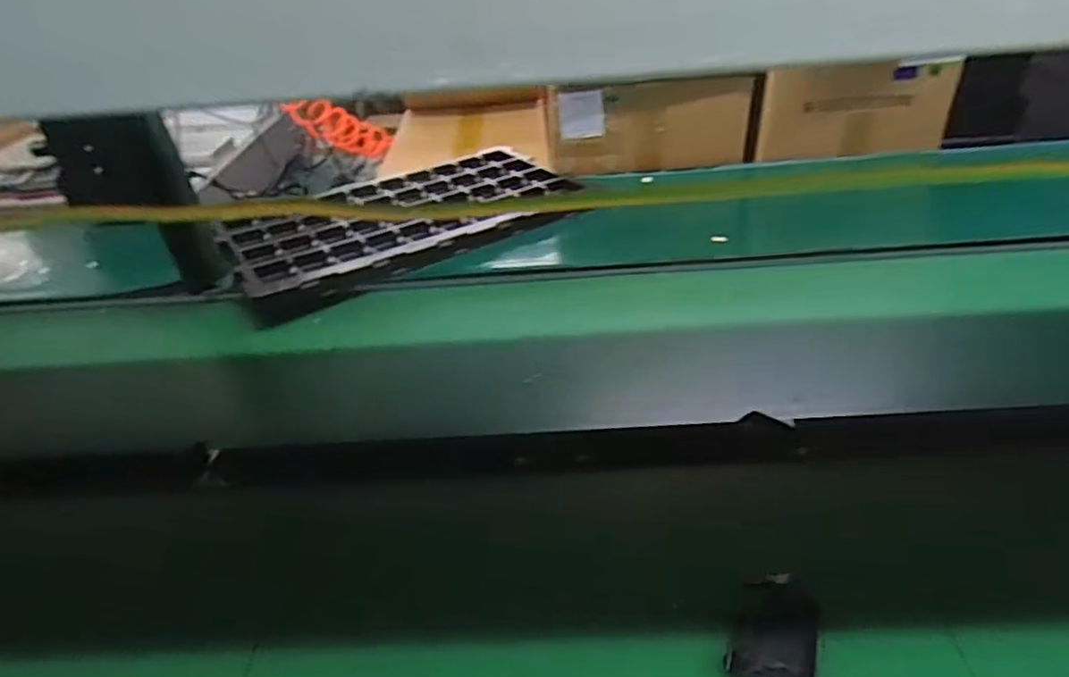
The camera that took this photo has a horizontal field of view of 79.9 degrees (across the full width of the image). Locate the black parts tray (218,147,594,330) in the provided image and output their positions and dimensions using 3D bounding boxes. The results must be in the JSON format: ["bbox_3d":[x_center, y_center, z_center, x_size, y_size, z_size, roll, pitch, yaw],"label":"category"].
[{"bbox_3d":[-0.208,-0.210,1.038,0.559,0.040,0.345,-24,40,-22],"label":"black parts tray"}]

